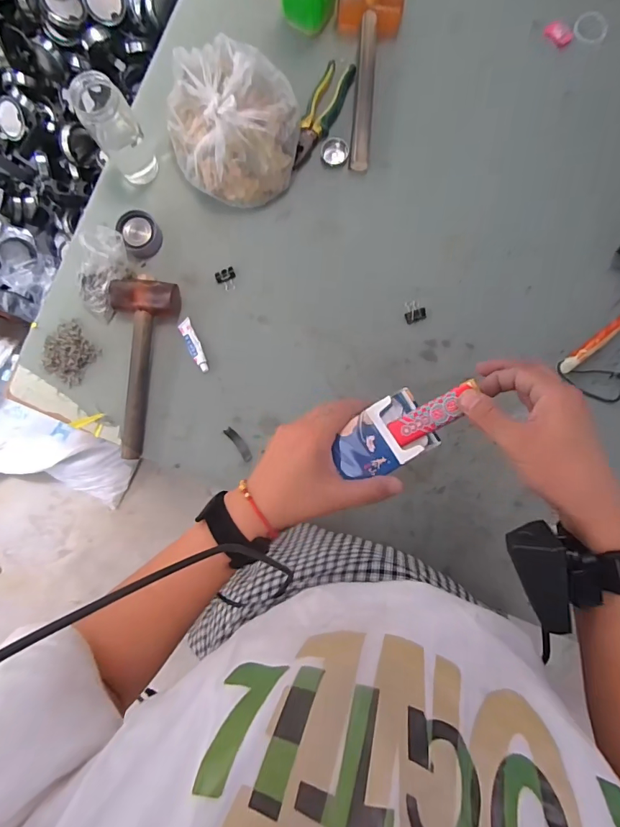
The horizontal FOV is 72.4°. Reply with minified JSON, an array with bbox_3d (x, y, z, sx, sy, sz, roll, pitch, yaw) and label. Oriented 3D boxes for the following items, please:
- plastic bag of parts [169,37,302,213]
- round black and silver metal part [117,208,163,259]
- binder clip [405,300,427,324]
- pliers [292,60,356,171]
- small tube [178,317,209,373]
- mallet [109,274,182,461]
[{"bbox_3d":[-0.122,-0.465,0.681,0.209,0.099,0.231,-7,86,1],"label":"plastic bag of parts"},{"bbox_3d":[-0.281,-0.299,0.708,0.066,0.032,0.069,-24,86,0],"label":"round black and silver metal part"},{"bbox_3d":[0.172,-0.170,0.698,0.034,0.011,0.036,-16,86,1],"label":"binder clip"},{"bbox_3d":[0.016,-0.502,0.709,0.054,0.025,0.197,24,87,3],"label":"pliers"},{"bbox_3d":[-0.192,-0.112,0.700,0.023,0.008,0.092,-25,86,0],"label":"small tube"},{"bbox_3d":[-0.283,-0.071,0.682,0.101,0.054,0.294,10,87,2],"label":"mallet"}]

